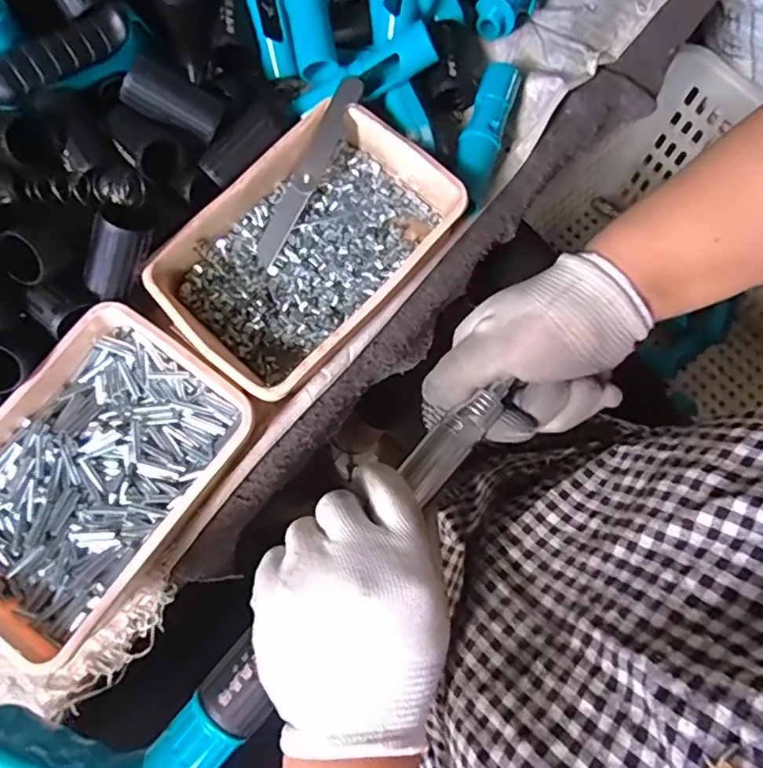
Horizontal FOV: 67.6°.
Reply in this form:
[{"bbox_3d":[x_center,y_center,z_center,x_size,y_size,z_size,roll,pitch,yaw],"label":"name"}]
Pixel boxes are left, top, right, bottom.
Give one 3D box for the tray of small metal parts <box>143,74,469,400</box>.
[{"bbox_3d":[-0.051,-0.097,0.403,0.133,0.040,0.201,41,80,11],"label":"tray of small metal parts"}]

